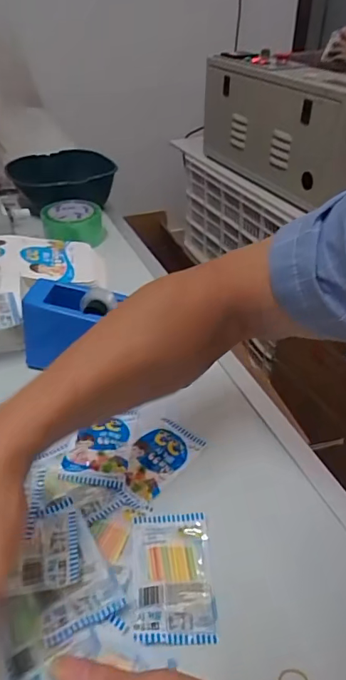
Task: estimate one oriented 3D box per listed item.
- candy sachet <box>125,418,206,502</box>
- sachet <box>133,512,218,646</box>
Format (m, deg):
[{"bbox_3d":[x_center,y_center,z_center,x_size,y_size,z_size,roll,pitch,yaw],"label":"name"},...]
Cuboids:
[{"bbox_3d":[-0.017,0.116,0.470,0.058,0.007,0.087,27,46,30],"label":"candy sachet"},{"bbox_3d":[0.000,0.187,0.378,0.061,0.010,0.100,-2,38,-3],"label":"sachet"}]

